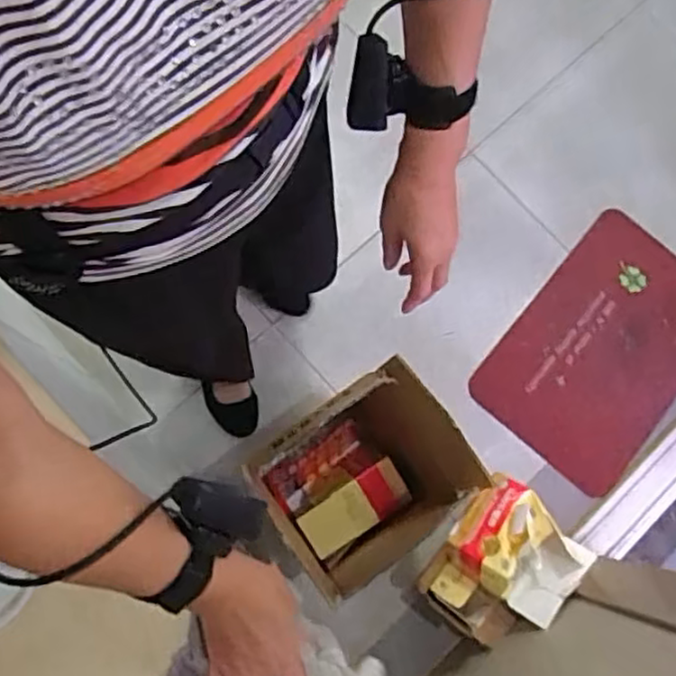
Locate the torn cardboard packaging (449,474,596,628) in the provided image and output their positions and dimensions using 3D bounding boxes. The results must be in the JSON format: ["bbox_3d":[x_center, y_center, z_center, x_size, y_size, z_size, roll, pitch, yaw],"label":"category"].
[{"bbox_3d":[0.304,0.361,1.188,0.170,0.079,0.207,-43,84,-14],"label":"torn cardboard packaging"}]

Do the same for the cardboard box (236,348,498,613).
[{"bbox_3d":[0.034,0.226,1.138,0.264,0.454,0.255,-33,82,-13],"label":"cardboard box"}]

